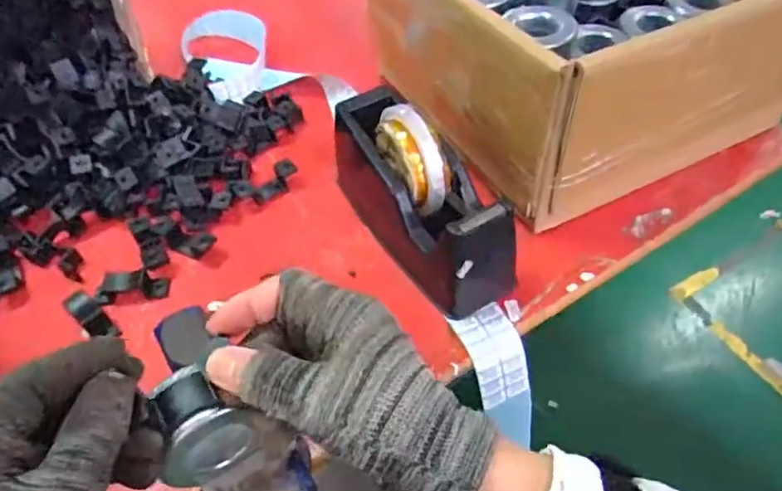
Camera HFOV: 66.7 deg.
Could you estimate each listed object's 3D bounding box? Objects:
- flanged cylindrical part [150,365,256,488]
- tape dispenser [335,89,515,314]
[{"bbox_3d":[-0.098,0.092,0.306,0.045,0.051,0.038,-24,54,-15],"label":"flanged cylindrical part"},{"bbox_3d":[0.021,-0.049,0.502,0.079,0.102,0.202,-25,54,-16],"label":"tape dispenser"}]

